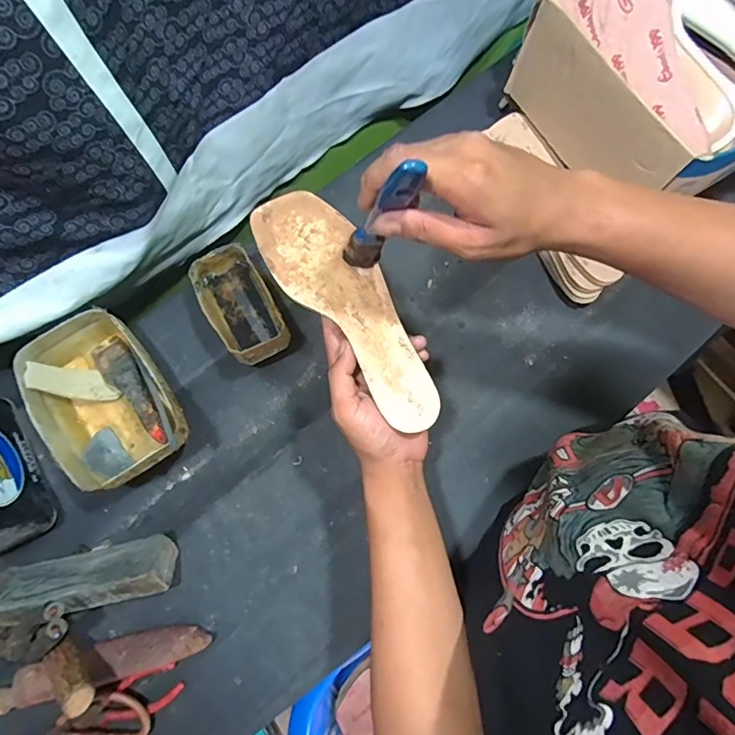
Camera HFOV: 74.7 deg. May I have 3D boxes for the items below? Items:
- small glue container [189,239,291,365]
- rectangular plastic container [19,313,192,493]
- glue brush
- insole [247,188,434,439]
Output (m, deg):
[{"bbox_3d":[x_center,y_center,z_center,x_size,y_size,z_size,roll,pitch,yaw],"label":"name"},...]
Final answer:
[{"bbox_3d":[-0.147,-0.070,0.571,0.077,0.063,0.130,-27,79,-6],"label":"small glue container"},{"bbox_3d":[-0.290,0.036,0.544,0.129,0.067,0.189,-36,80,-7],"label":"rectangular plastic container"},{"bbox_3d":[0.008,-0.100,0.342,0.027,0.163,0.015,33,79,-8],"label":"glue brush"},{"bbox_3d":[-0.014,-0.053,0.417,0.075,0.008,0.234,-34,82,-7],"label":"insole"}]

